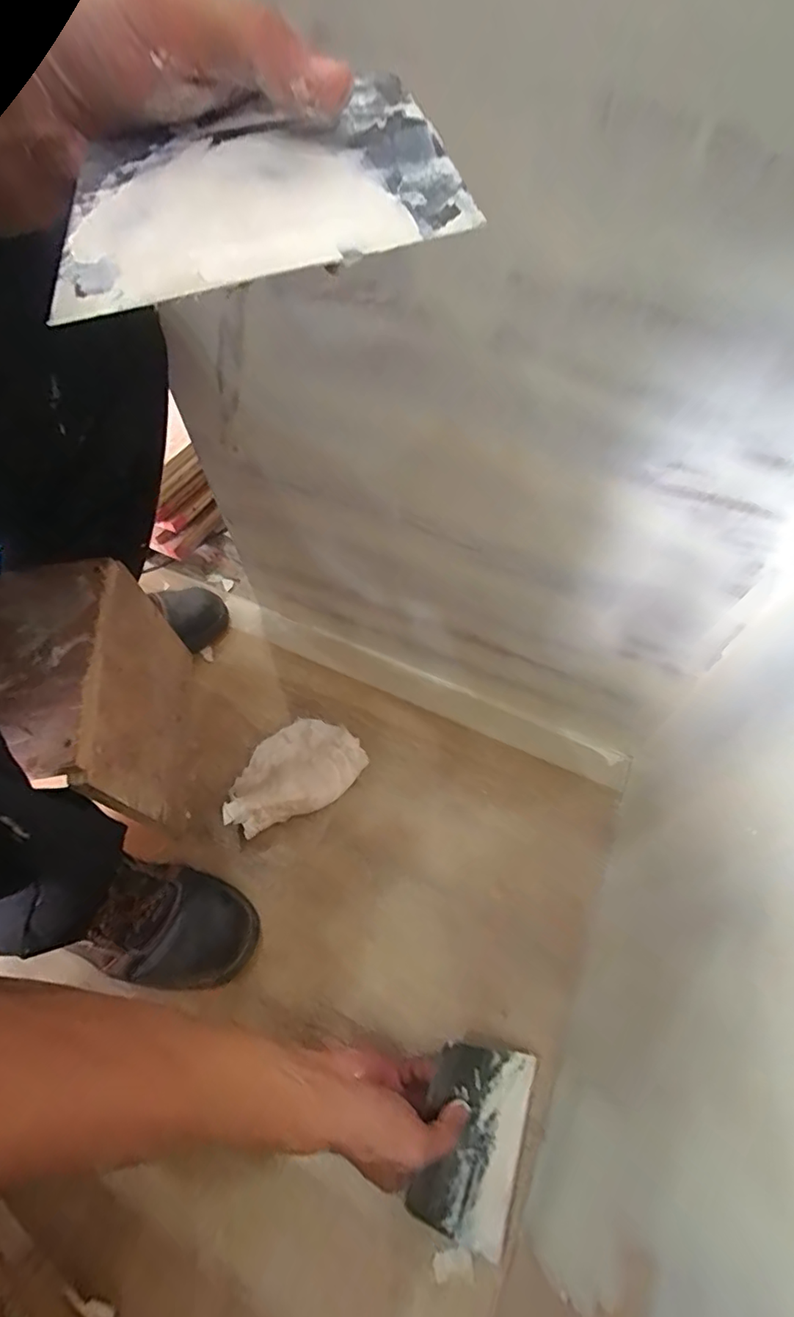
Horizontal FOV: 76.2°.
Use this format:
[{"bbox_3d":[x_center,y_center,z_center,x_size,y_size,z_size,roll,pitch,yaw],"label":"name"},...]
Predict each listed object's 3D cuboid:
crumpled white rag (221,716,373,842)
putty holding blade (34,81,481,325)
[{"bbox_3d":[-0.123,0.123,0.582,0.162,0.057,0.114,-29,62,-17],"label":"crumpled white rag"},{"bbox_3d":[-0.049,-0.164,0.176,0.136,0.004,0.088,-10,72,2],"label":"putty holding blade"}]

